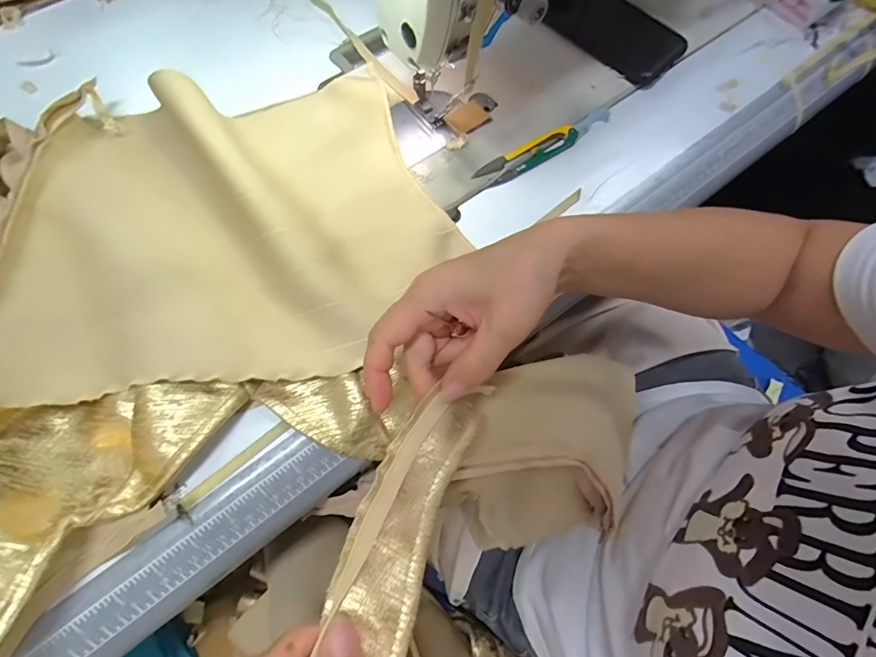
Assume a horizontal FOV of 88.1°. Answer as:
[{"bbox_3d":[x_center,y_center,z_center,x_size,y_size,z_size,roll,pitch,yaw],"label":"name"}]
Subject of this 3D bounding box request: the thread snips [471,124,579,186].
[{"bbox_3d":[0.080,-0.153,0.398,0.097,0.011,0.025,-32,74,-13],"label":"thread snips"}]

